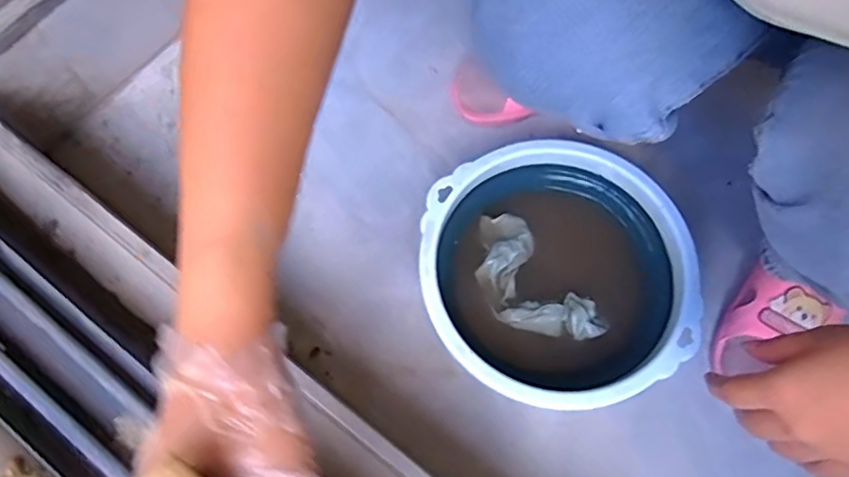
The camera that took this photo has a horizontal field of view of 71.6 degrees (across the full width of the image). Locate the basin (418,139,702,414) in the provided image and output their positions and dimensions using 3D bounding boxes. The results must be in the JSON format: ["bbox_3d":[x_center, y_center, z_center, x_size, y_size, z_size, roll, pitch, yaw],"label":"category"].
[{"bbox_3d":[0.110,0.035,0.526,0.219,0.091,0.221,1,70,-2],"label":"basin"}]

